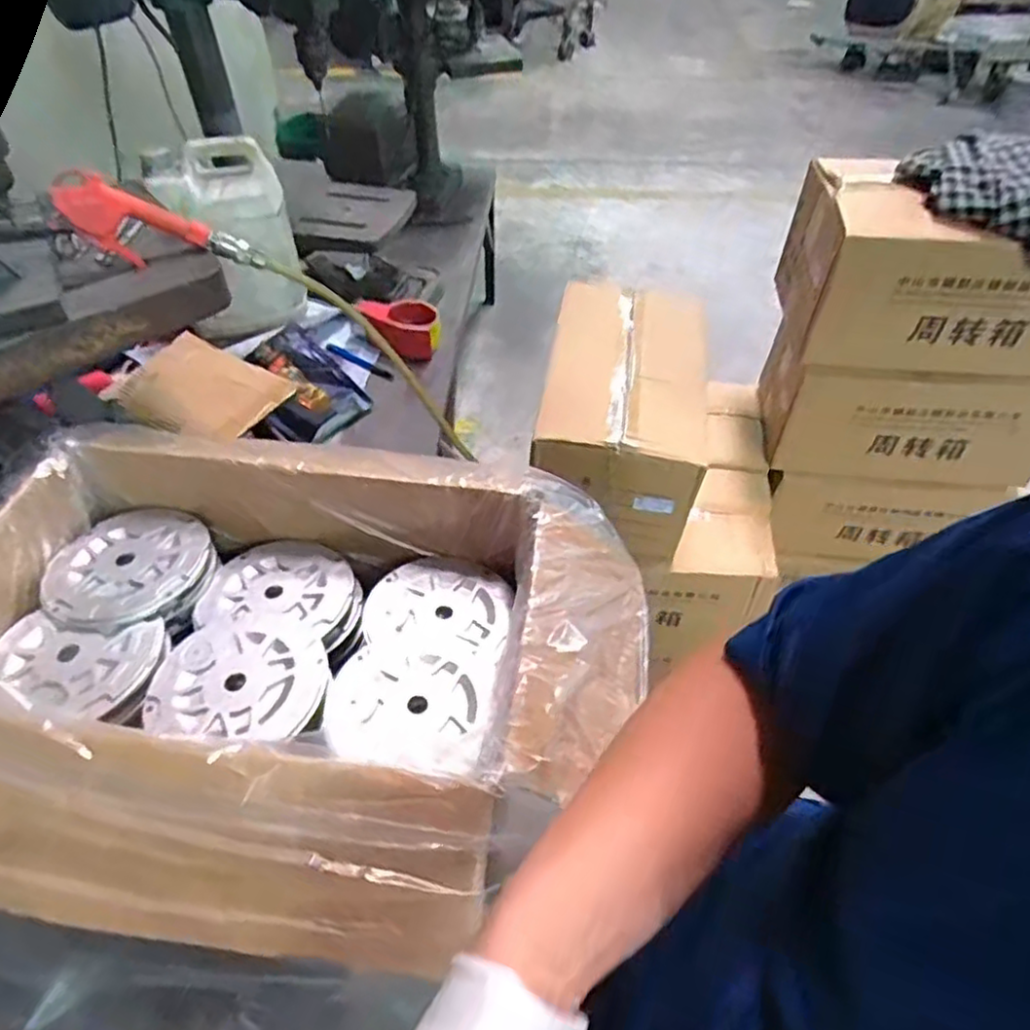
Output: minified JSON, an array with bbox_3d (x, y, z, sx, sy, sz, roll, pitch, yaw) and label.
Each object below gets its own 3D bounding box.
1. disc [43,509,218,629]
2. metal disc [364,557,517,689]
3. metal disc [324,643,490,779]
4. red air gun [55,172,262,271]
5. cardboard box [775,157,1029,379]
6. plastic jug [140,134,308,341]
[{"bbox_3d":[-0.352,0.045,0.605,0.136,0.007,0.128,0,49,0],"label":"disc"},{"bbox_3d":[-0.066,0.084,0.595,0.131,0.018,0.114,14,50,12],"label":"metal disc"},{"bbox_3d":[-0.083,0.147,0.519,0.123,0.011,0.102,8,49,7],"label":"metal disc"},{"bbox_3d":[-0.334,-0.272,0.637,0.173,0.063,0.035,8,43,-31],"label":"red air gun"},{"bbox_3d":[0.649,-0.377,1.012,0.412,0.229,0.237,6,49,5],"label":"cardboard box"},{"bbox_3d":[-0.422,-0.415,1.013,0.169,0.272,0.099,-3,49,-3],"label":"plastic jug"}]

